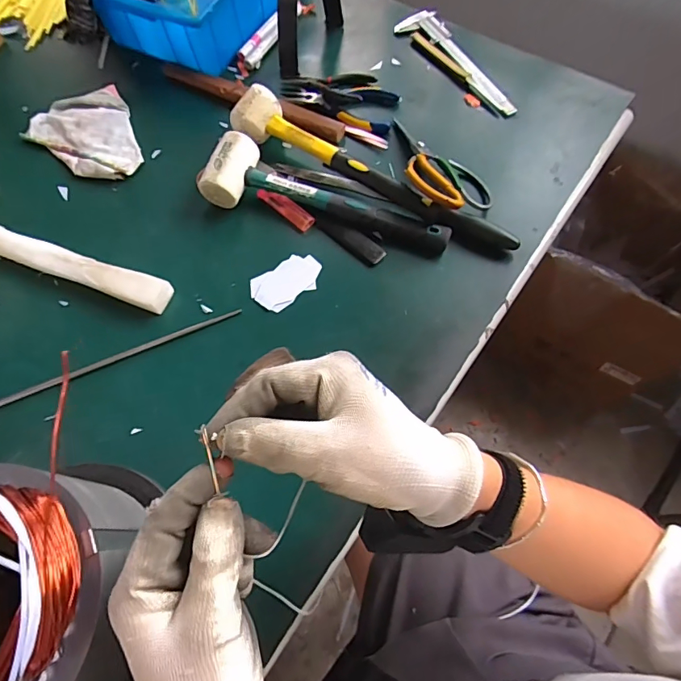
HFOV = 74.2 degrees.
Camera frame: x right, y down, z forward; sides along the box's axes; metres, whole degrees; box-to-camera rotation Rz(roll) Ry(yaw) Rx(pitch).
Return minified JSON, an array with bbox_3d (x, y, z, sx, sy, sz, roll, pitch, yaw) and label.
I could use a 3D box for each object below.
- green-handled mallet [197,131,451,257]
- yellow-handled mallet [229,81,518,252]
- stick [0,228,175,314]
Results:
[{"bbox_3d":[-0.016,-0.167,0.508,0.285,0.050,0.079,13,67,7],"label":"green-handled mallet"},{"bbox_3d":[0.031,-0.190,0.515,0.363,0.056,0.056,31,70,14],"label":"yellow-handled mallet"},{"bbox_3d":[-0.327,-0.091,0.503,0.301,0.021,0.036,19,68,9],"label":"stick"}]

